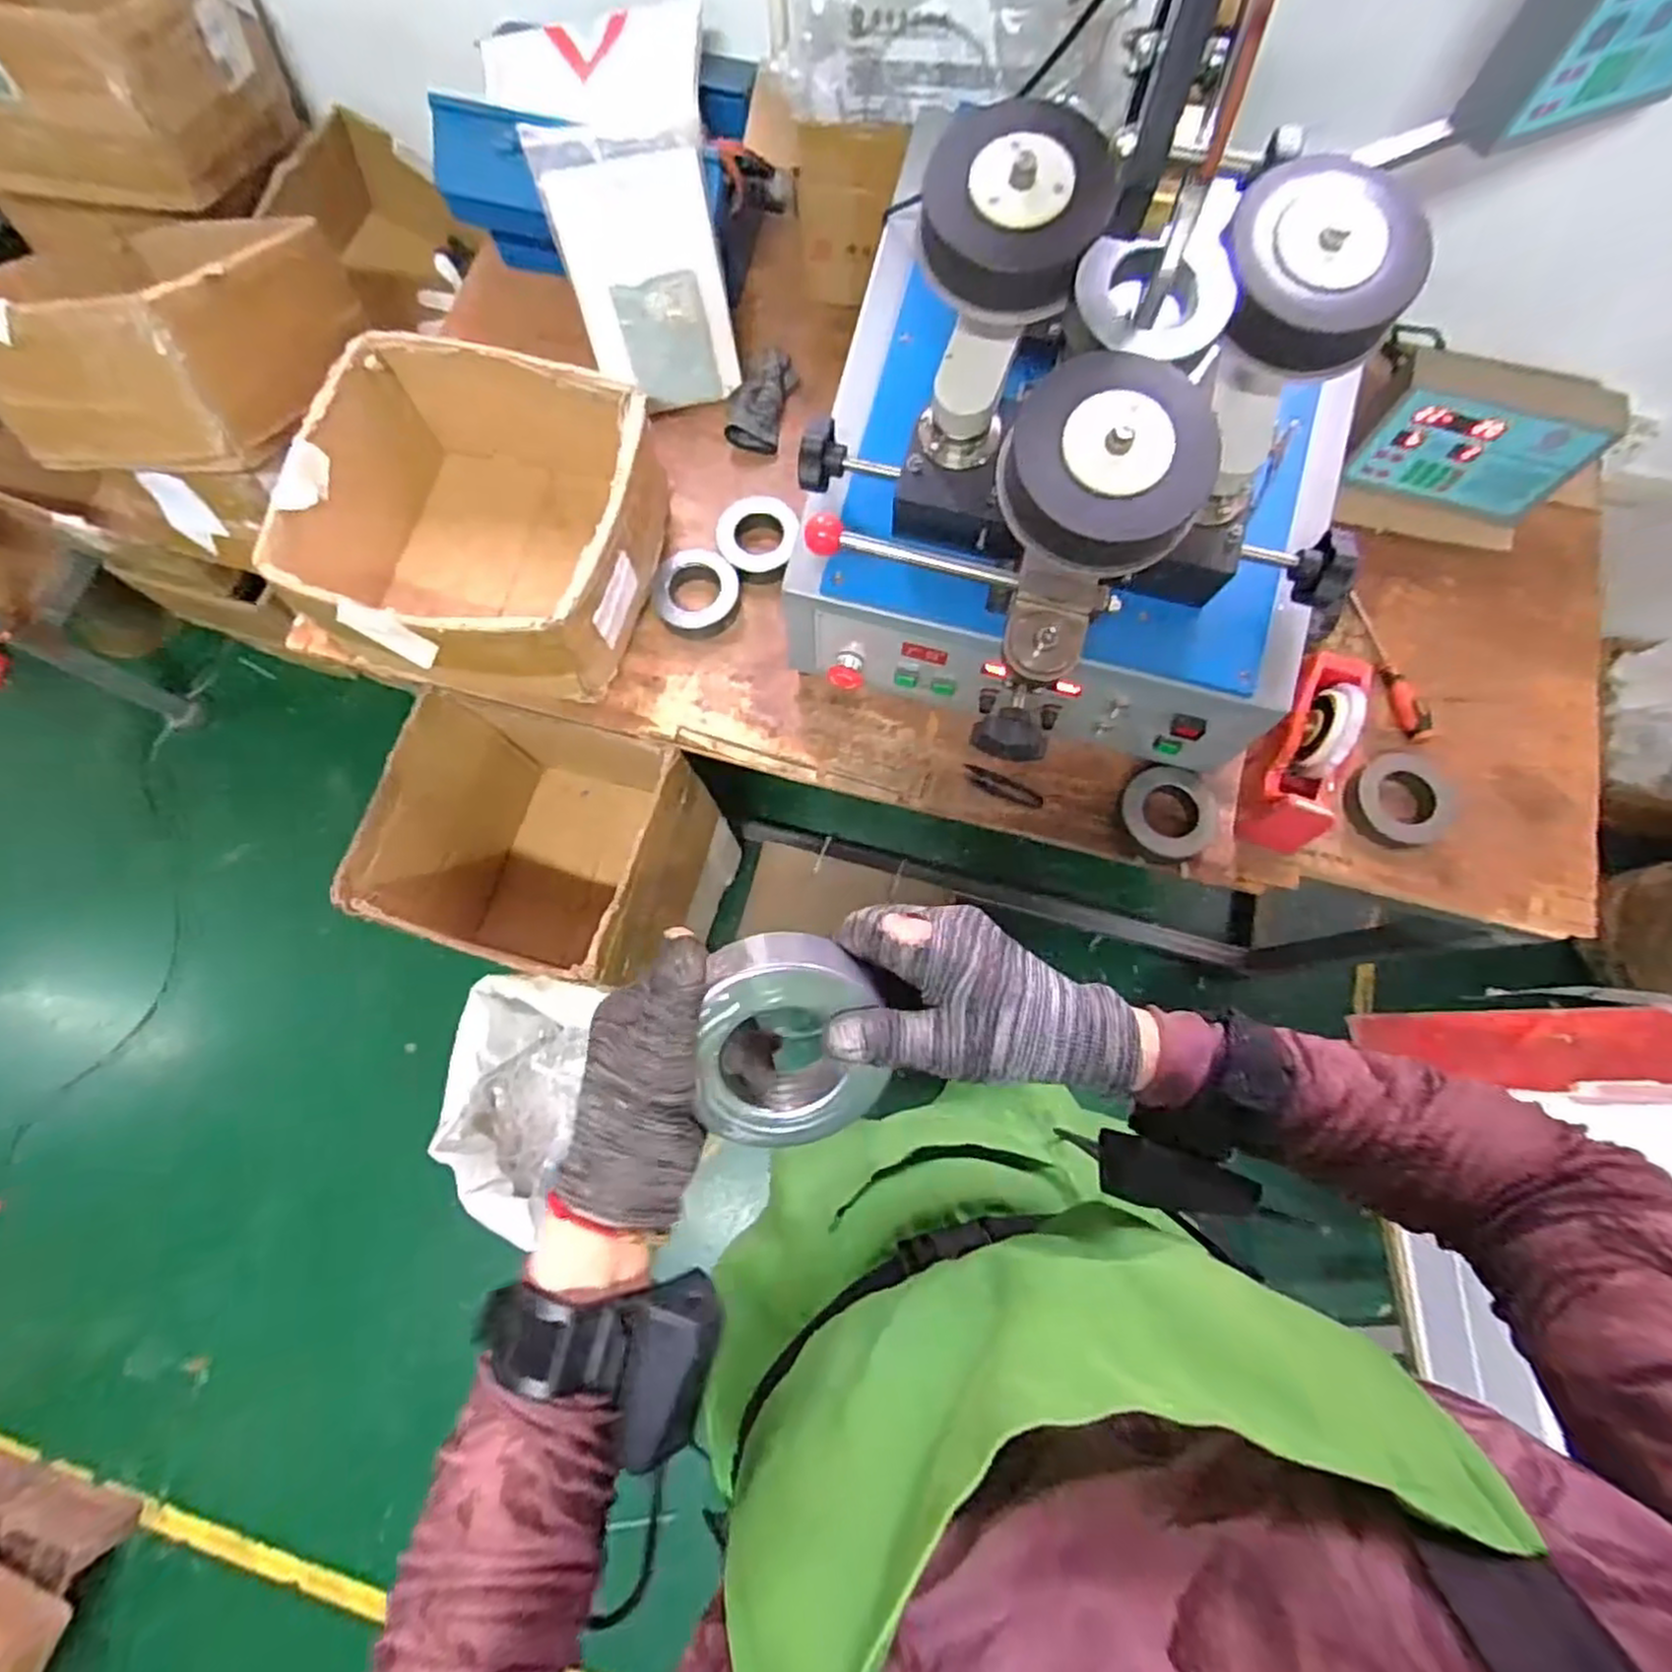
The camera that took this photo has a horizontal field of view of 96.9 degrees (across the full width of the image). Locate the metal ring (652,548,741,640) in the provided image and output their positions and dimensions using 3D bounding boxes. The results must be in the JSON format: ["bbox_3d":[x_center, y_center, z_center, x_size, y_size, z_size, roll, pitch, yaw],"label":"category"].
[{"bbox_3d":[-0.169,-0.298,0.913,0.100,0.030,0.101,0,75,0],"label":"metal ring"}]

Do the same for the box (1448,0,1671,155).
[{"bbox_3d":[0.688,-0.711,0.637,0.217,0.135,0.064,-22,76,-6],"label":"box"}]

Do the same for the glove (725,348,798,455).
[{"bbox_3d":[-0.097,-0.580,0.978,0.072,0.036,0.150,14,76,4],"label":"glove"}]

